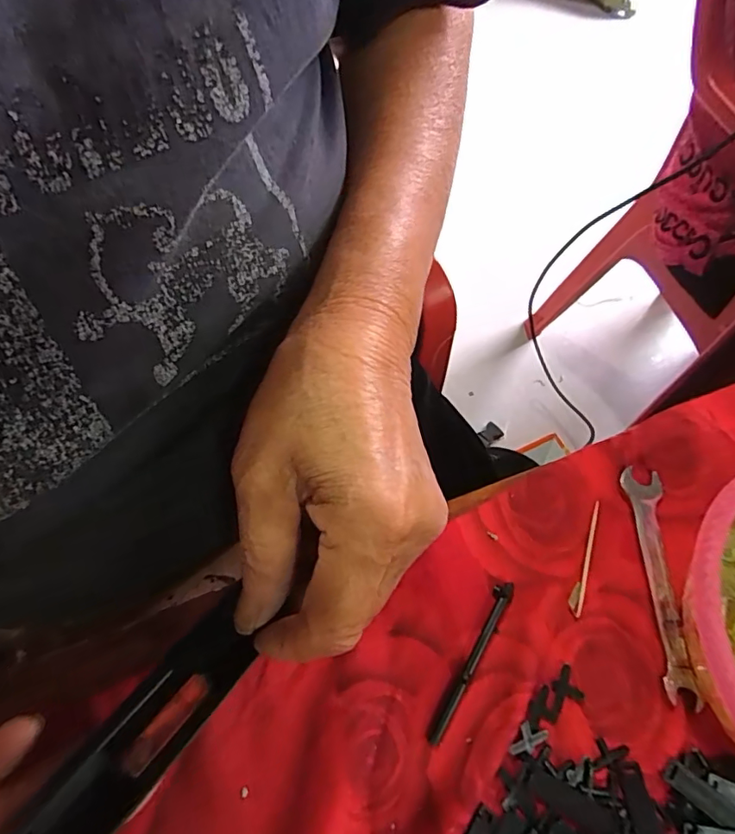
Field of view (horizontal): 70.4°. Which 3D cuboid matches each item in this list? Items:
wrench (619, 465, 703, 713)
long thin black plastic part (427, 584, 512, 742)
[{"bbox_3d":[0.150,0.083,0.270,0.018,0.007,0.113,4,62,-1],"label":"wrench"},{"bbox_3d":[0.050,0.115,0.247,0.009,0.007,0.079,28,64,11],"label":"long thin black plastic part"}]

